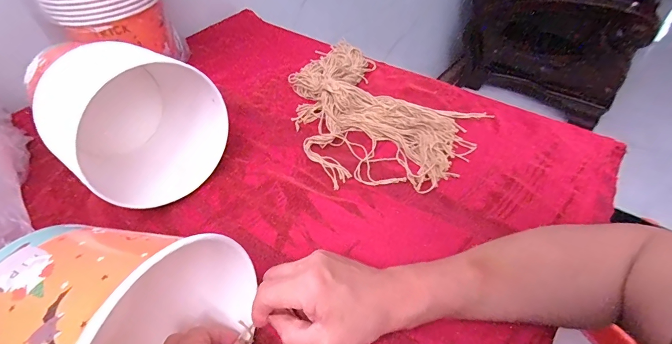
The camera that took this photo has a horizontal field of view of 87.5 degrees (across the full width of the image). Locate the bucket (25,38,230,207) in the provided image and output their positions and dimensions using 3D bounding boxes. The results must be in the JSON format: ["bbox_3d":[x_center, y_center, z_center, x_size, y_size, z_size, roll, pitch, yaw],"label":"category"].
[{"bbox_3d":[-0.235,-0.055,0.417,0.137,0.159,0.162,28,54,28],"label":"bucket"}]

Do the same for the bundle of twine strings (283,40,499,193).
[{"bbox_3d":[0.043,-0.098,0.522,0.241,0.039,0.326,-34,52,-26],"label":"bundle of twine strings"}]

